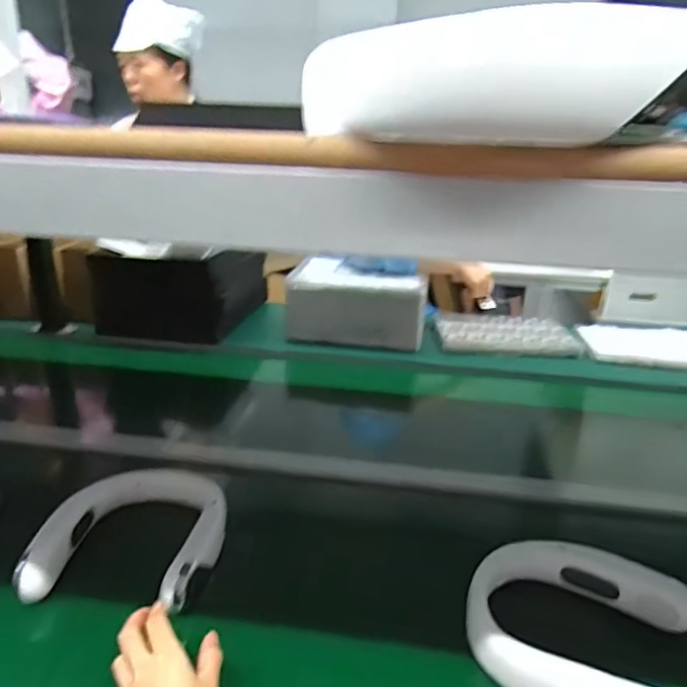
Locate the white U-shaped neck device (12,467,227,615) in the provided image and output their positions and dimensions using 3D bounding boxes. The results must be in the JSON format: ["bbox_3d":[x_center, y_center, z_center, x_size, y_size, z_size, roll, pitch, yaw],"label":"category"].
[{"bbox_3d":[-0.235,0.213,0.645,0.191,0.046,0.208,3,20,3],"label":"white U-shaped neck device"}]

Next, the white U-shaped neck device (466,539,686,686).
[{"bbox_3d":[0.225,0.274,0.534,0.204,0.058,0.186,14,23,29],"label":"white U-shaped neck device"}]

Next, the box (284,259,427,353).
[{"bbox_3d":[0.038,-0.098,1.363,0.316,0.155,0.214,4,20,6],"label":"box"}]

